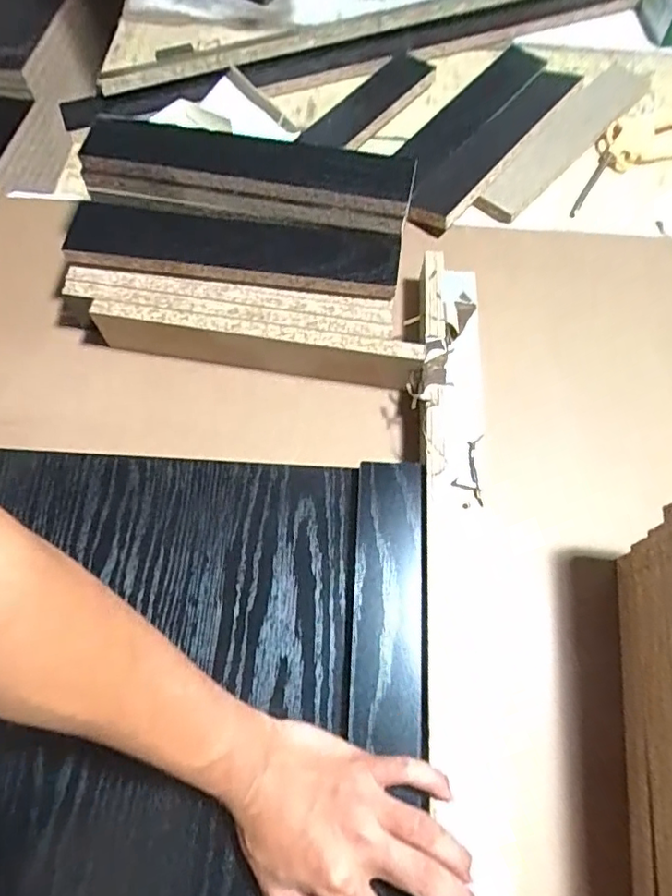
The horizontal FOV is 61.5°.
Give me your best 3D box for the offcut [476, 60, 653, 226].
[{"bbox_3d":[0.272,-0.362,0.655,0.057,0.021,0.322,37,70,14],"label":"offcut"}]

